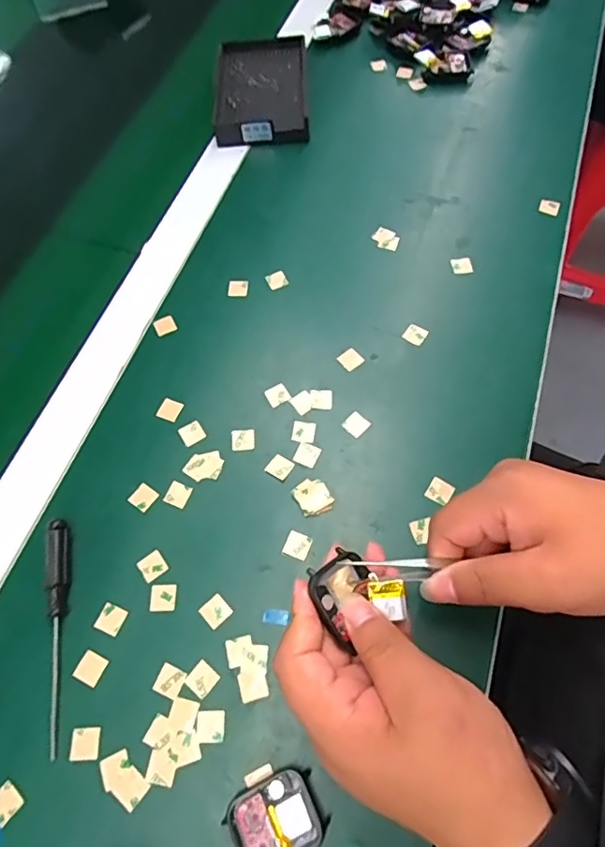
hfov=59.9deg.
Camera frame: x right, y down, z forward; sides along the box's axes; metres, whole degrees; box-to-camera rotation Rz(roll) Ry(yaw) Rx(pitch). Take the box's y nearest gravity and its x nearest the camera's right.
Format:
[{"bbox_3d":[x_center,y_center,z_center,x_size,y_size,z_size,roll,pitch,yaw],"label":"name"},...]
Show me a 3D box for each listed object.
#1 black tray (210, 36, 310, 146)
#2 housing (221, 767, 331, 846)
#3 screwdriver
[{"bbox_3d":[-0.041,-0.336,0.530,0.089,0.025,0.145,-3,63,2],"label":"black tray"},{"bbox_3d":[-0.013,0.203,0.268,0.045,0.012,0.037,-24,65,-9],"label":"housing"},{"bbox_3d":[-0.148,0.122,0.314,0.013,0.012,0.131,-9,63,-1],"label":"screwdriver"}]

